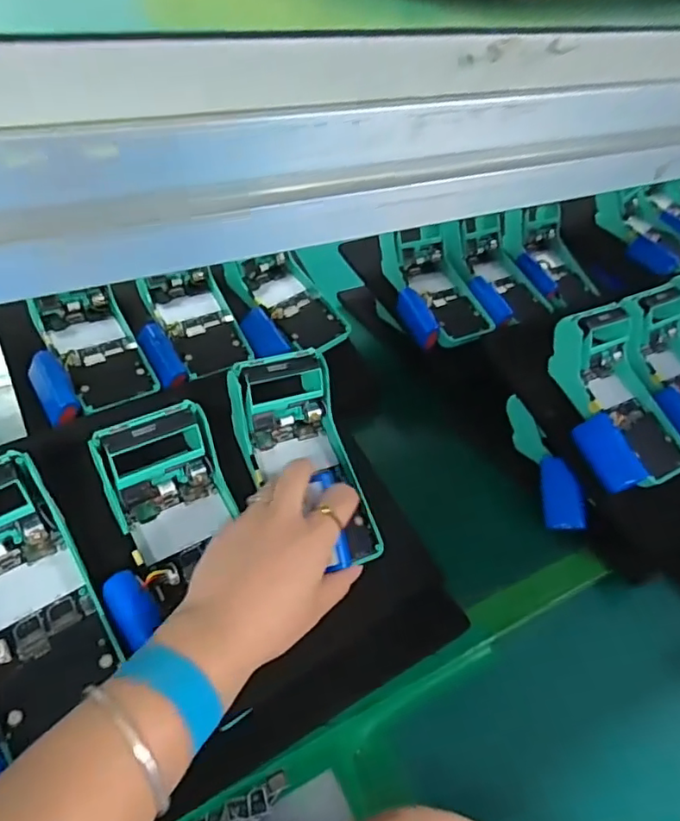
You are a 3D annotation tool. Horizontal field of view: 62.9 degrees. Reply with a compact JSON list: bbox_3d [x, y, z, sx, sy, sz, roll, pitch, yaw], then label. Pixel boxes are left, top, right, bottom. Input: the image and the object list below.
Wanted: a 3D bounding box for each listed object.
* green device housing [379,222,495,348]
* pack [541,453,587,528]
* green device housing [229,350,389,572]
[{"bbox_3d":[0.113,-0.156,0.663,0.096,0.078,0.180,-10,45,-18],"label":"green device housing"},{"bbox_3d":[0.205,0.077,0.517,0.031,0.026,0.071,-2,64,-10],"label":"pack"},{"bbox_3d":[-0.026,0.037,0.421,0.085,0.065,0.165,-12,61,-22],"label":"green device housing"}]

